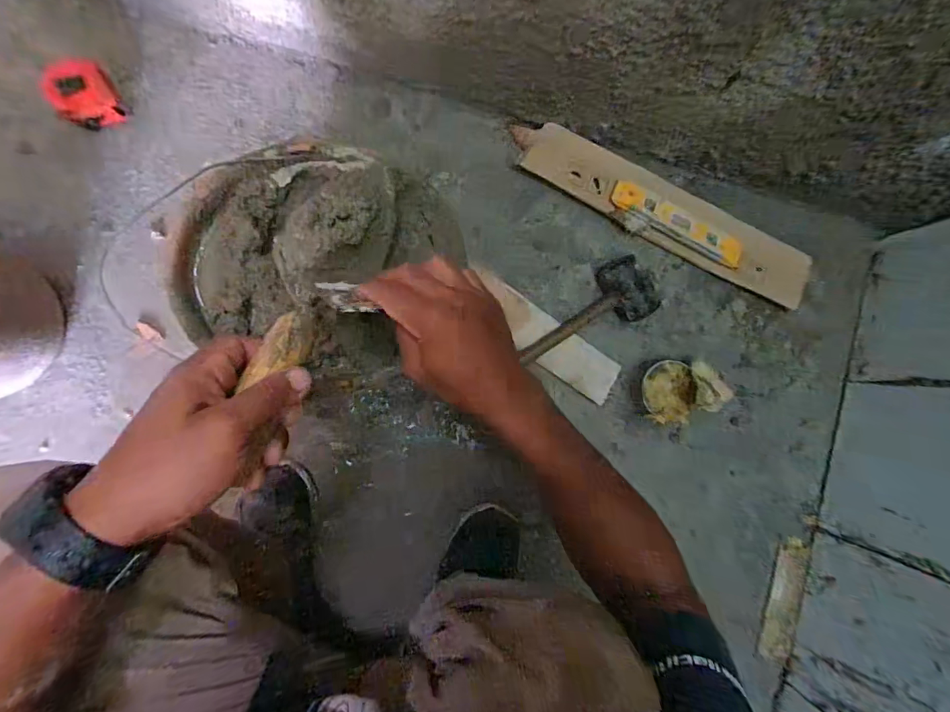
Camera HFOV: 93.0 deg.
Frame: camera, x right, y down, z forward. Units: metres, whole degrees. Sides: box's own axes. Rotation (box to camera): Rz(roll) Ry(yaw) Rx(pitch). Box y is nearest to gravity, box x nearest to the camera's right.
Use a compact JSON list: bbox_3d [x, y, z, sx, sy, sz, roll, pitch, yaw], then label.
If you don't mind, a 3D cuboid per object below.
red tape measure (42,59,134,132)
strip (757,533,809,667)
[{"bbox_3d":[-0.507,-0.338,0.582,0.076,0.035,0.089,-33,94,-7],"label":"red tape measure"},{"bbox_3d":[0.491,0.383,0.711,0.056,0.017,0.183,20,84,0],"label":"strip"}]

